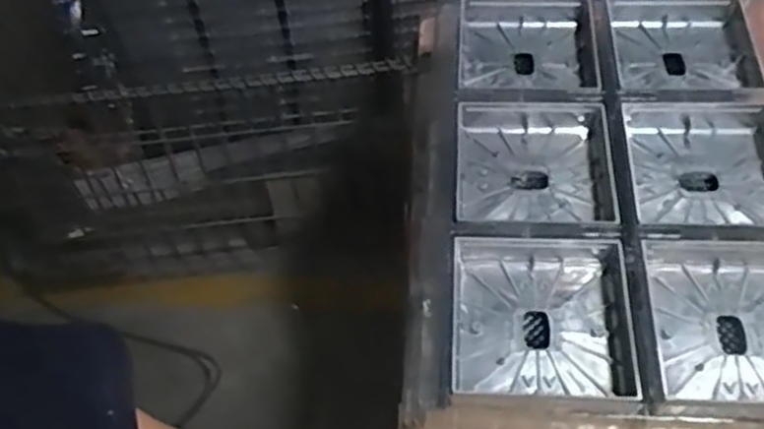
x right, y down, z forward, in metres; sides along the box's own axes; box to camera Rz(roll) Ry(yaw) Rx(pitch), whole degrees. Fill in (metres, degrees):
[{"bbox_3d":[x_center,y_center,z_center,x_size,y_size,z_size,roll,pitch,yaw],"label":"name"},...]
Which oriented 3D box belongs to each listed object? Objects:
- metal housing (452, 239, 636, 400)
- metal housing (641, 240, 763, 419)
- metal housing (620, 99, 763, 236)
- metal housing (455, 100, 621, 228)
[{"bbox_3d":[0.124,0.084,0.567,0.137,0.039,0.135,3,56,5],"label":"metal housing"},{"bbox_3d":[0.272,0.088,0.546,0.140,0.037,0.145,1,56,5],"label":"metal housing"},{"bbox_3d":[0.285,-0.037,0.629,0.137,0.037,0.154,0,56,3],"label":"metal housing"},{"bbox_3d":[0.136,-0.041,0.647,0.138,0.038,0.138,1,56,5],"label":"metal housing"}]

